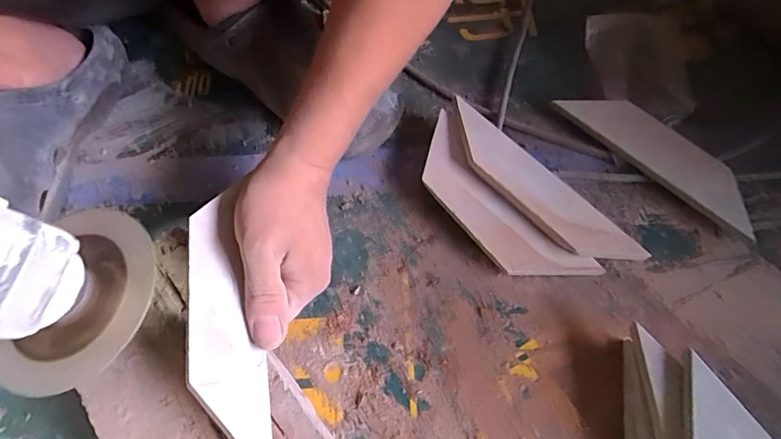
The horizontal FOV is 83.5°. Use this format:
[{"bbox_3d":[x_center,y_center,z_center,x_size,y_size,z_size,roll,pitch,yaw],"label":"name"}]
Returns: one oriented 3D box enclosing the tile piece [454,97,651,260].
[{"bbox_3d":[0.115,-0.027,0.349,0.048,0.010,0.183,-38,76,-27],"label":"tile piece"}]

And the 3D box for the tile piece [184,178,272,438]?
[{"bbox_3d":[-0.097,0.061,0.259,0.043,0.007,0.165,5,63,-38],"label":"tile piece"}]

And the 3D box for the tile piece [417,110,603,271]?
[{"bbox_3d":[0.081,-0.010,0.348,0.058,0.010,0.169,-35,74,-19],"label":"tile piece"}]

